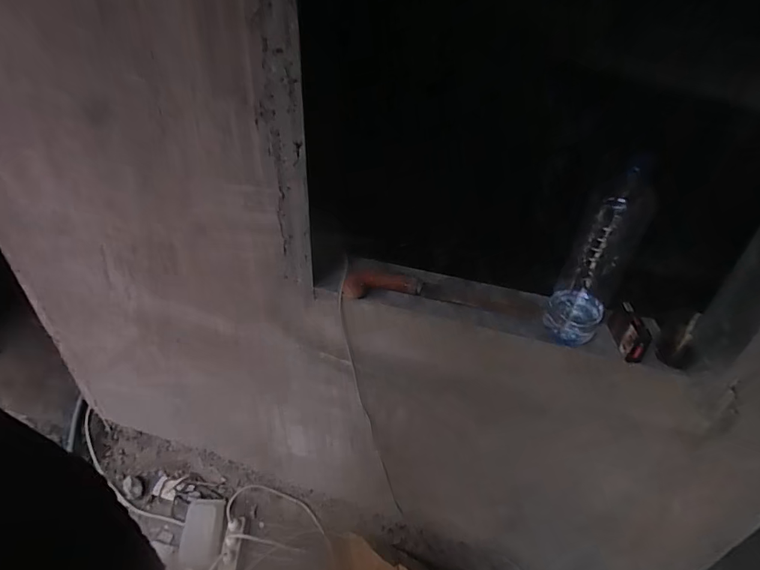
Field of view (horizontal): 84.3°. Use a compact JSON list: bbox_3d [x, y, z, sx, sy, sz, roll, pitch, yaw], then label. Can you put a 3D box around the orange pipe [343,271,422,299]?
[{"bbox_3d":[0.003,-0.002,0.801,0.144,0.034,0.043,-1,37,-6],"label":"orange pipe"}]

